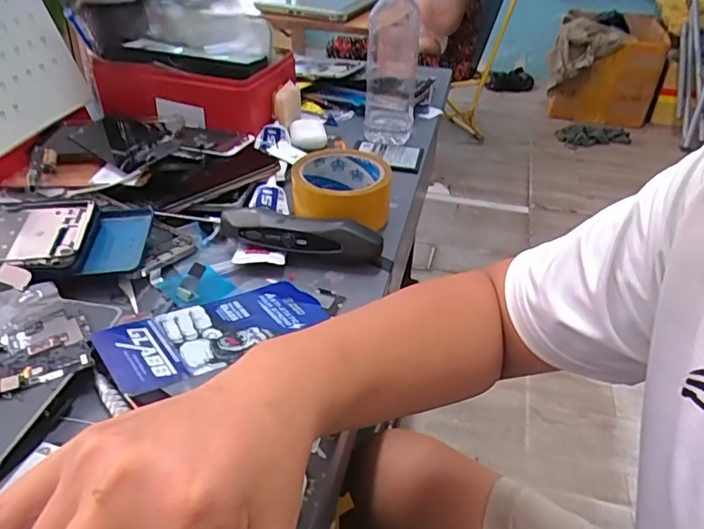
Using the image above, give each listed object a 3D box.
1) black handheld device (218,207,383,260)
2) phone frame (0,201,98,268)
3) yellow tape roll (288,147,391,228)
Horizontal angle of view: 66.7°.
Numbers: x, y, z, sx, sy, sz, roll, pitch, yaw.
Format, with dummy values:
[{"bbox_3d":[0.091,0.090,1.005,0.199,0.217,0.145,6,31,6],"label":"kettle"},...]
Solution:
[{"bbox_3d":[-0.047,-0.023,0.473,0.144,0.038,0.026,6,36,7],"label":"black handheld device"},{"bbox_3d":[-0.299,-0.028,0.446,0.164,0.010,0.075,0,47,2],"label":"phone frame"},{"bbox_3d":[-0.012,-0.075,0.532,0.092,0.048,0.100,1,36,-1],"label":"yellow tape roll"}]

